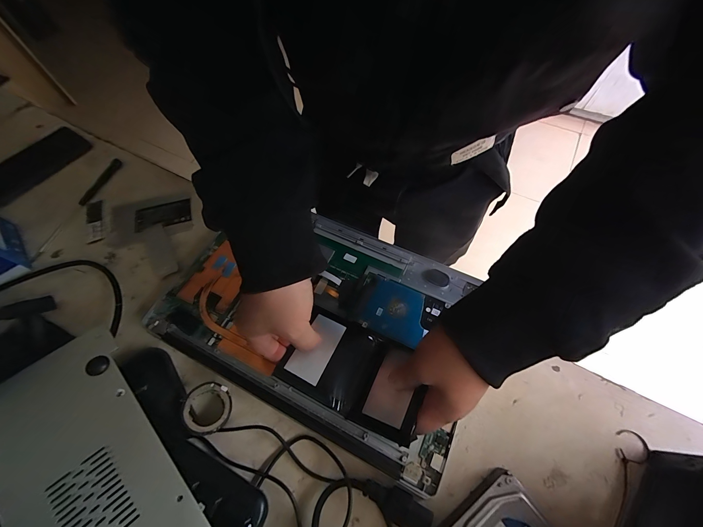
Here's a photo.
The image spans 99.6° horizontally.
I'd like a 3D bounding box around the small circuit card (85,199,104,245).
[{"bbox_3d":[-0.381,-0.063,0.439,0.024,0.004,0.080,-21,63,-10],"label":"small circuit card"}]

